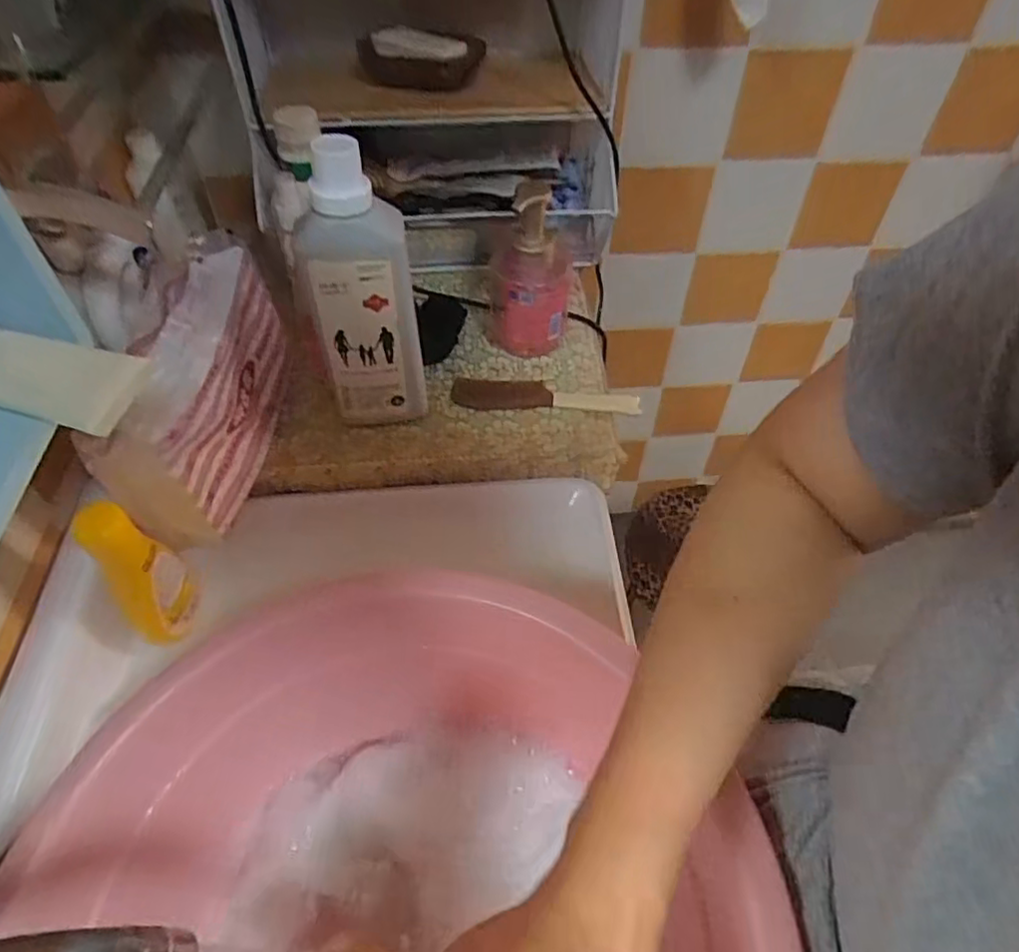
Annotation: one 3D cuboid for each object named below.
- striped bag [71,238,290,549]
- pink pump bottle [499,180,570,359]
[{"bbox_3d":[-0.277,-0.076,0.601,0.078,0.174,0.229,4,51,2],"label":"striped bag"},{"bbox_3d":[0.027,-0.210,0.690,0.073,0.183,0.071,1,51,0],"label":"pink pump bottle"}]

